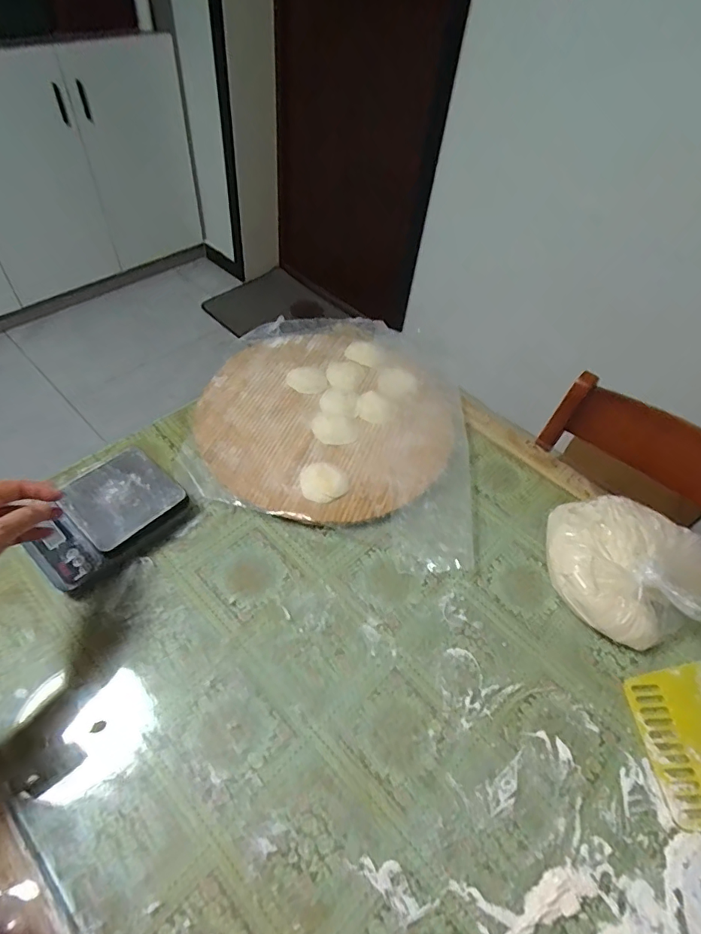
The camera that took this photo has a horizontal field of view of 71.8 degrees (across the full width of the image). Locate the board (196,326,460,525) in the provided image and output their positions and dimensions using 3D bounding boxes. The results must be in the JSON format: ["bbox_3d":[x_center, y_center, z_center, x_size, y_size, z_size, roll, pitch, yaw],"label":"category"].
[{"bbox_3d":[-0.044,-0.095,0.782,0.380,0.012,0.411,3,54,-3],"label":"board"}]

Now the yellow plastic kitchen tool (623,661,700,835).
[{"bbox_3d":[0.380,0.302,0.532,0.107,0.010,0.159,2,52,-4],"label":"yellow plastic kitchen tool"}]

